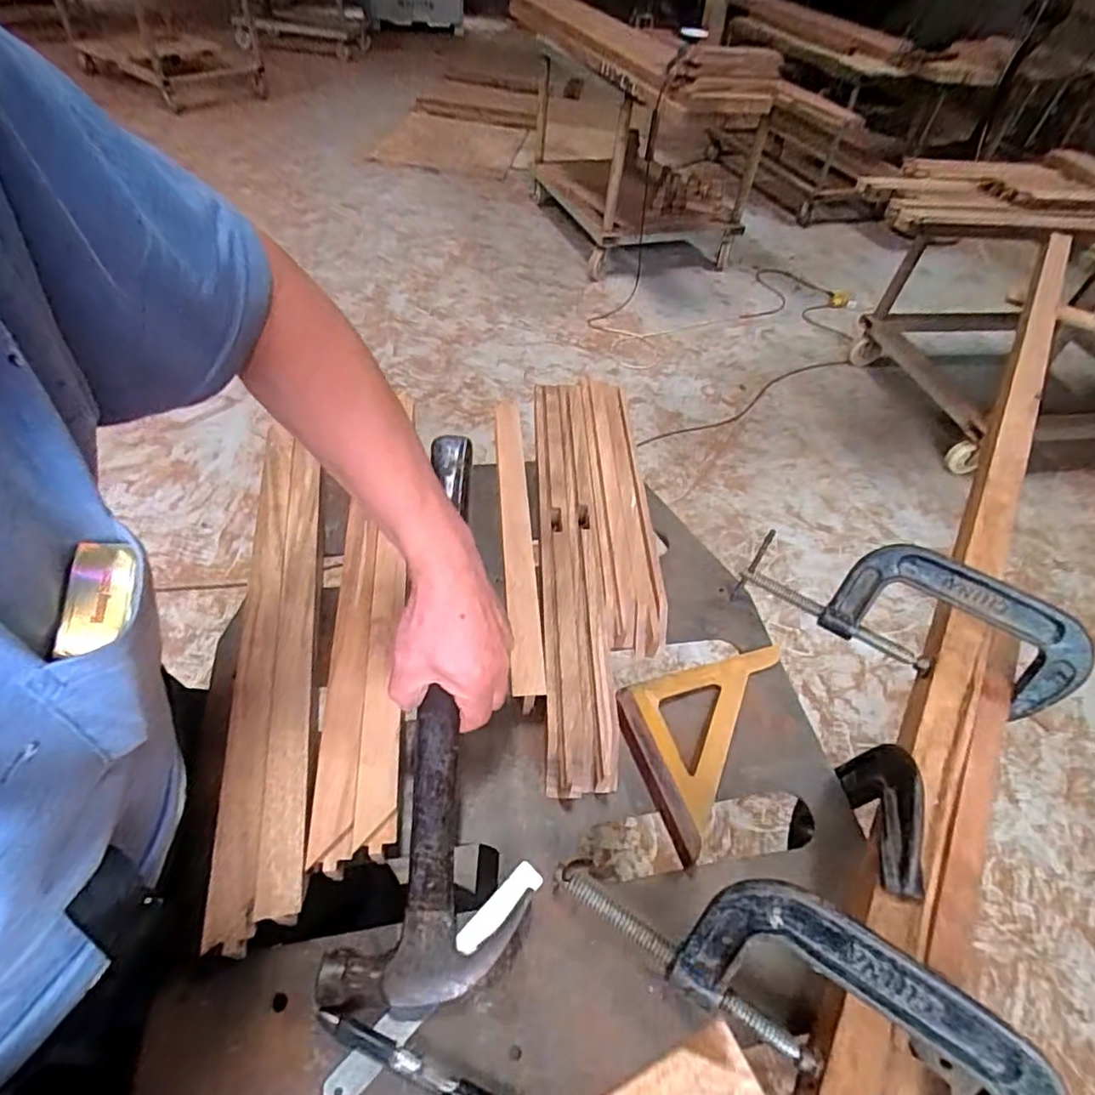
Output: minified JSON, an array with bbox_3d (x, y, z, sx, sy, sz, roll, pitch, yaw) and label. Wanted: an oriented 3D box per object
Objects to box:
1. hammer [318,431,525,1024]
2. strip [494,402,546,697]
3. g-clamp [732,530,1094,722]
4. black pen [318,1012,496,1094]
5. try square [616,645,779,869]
[{"bbox_3d":[-0.075,0.106,0.456,0.122,0.049,0.407,2,68,-3],"label":"hammer"},{"bbox_3d":[-0.034,-0.025,0.625,0.030,0.011,0.406,-2,49,-7],"label":"strip"},{"bbox_3d":[0.323,0.052,0.546,0.274,0.105,0.029,24,25,21],"label":"g-clamp"},{"bbox_3d":[-0.076,0.315,0.361,0.137,0.010,0.013,19,50,11],"label":"black pen"},{"bbox_3d":[0.118,0.145,0.521,0.101,0.024,0.212,26,51,17],"label":"try square"}]

